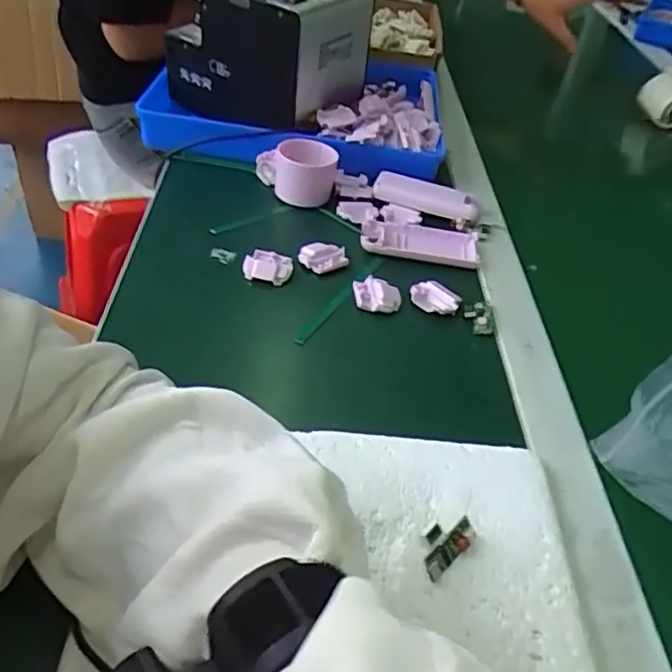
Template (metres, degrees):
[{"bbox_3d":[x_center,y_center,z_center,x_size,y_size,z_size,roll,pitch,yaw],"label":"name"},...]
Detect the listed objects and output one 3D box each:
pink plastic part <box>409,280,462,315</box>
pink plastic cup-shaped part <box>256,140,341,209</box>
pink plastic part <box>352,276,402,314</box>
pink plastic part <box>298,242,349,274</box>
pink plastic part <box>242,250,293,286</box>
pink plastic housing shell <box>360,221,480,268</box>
[{"bbox_3d":[0.083,-0.033,0.529,0.040,0.009,0.031,23,43,17],"label":"pink plastic part"},{"bbox_3d":[-0.039,-0.164,0.631,0.078,0.042,0.064,2,41,-6],"label":"pink plastic cup-shaped part"},{"bbox_3d":[0.033,-0.034,0.521,0.040,0.012,0.027,11,41,4],"label":"pink plastic part"},{"bbox_3d":[-0.011,-0.067,0.552,0.041,0.012,0.029,2,41,-6],"label":"pink plastic part"},{"bbox_3d":[-0.057,-0.056,0.533,0.039,0.017,0.029,10,41,2],"label":"pink plastic part"},{"bbox_3d":[0.079,-0.086,0.592,0.108,0.011,0.050,6,41,-2],"label":"pink plastic housing shell"}]

